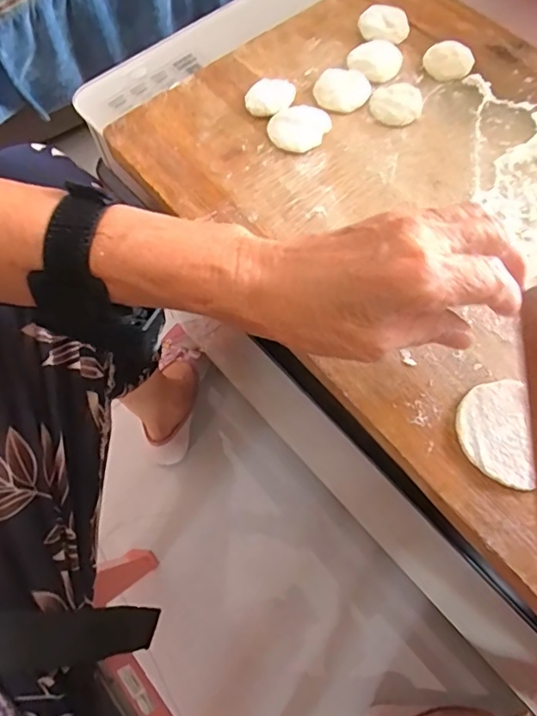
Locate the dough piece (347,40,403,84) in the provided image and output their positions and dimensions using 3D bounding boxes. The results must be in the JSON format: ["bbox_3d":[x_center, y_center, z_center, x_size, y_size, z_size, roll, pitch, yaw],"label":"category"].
[{"bbox_3d":[0.082,-0.229,0.396,0.039,0.008,0.042,-1,66,2],"label":"dough piece"}]

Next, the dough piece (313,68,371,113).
[{"bbox_3d":[0.055,-0.199,0.384,0.040,0.012,0.033,9,67,6],"label":"dough piece"}]

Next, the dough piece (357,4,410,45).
[{"bbox_3d":[0.092,-0.266,0.410,0.039,0.010,0.032,5,66,4],"label":"dough piece"}]

